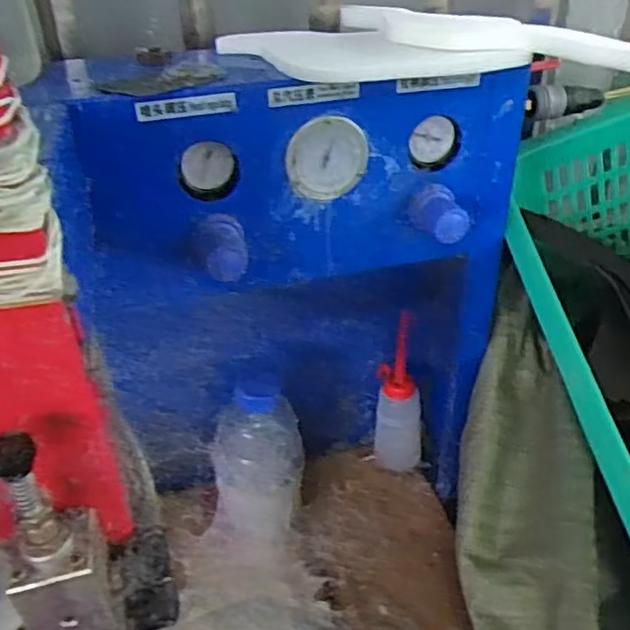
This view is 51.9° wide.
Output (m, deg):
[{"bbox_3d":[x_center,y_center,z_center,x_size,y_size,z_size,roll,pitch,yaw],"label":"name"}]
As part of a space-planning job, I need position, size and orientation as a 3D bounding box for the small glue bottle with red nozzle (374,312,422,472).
[{"bbox_3d":[0.092,0.089,0.691,0.052,0.173,0.053,3,35,7],"label":"small glue bottle with red nozzle"}]

